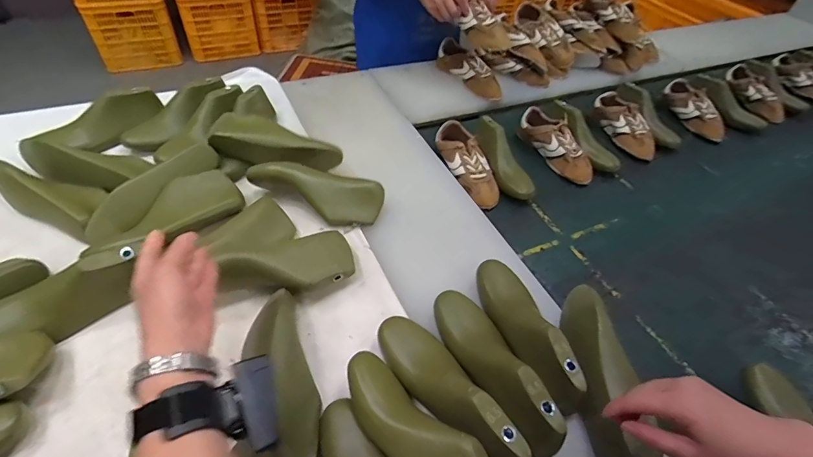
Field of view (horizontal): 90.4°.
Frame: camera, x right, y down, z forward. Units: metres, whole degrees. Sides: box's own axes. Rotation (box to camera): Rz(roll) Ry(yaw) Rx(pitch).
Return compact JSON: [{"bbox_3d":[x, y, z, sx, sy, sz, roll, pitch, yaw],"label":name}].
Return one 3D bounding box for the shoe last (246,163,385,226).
[{"bbox_3d":[-0.158,-0.062,0.692,0.232,0.072,0.066,6,48,-1],"label":"shoe last"}]

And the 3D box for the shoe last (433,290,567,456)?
[{"bbox_3d":[0.115,0.175,0.530,0.078,0.087,0.235,-17,39,-20],"label":"shoe last"}]

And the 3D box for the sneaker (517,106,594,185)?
[{"bbox_3d":[0.364,-0.206,0.970,0.080,0.076,0.229,-20,54,-22],"label":"sneaker"}]

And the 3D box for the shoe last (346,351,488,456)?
[{"bbox_3d":[0.011,0.240,0.447,0.079,0.080,0.238,-31,58,-29],"label":"shoe last"}]

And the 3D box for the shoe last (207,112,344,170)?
[{"bbox_3d":[-0.236,-0.157,0.734,0.224,0.068,0.065,8,48,1],"label":"shoe last"}]

